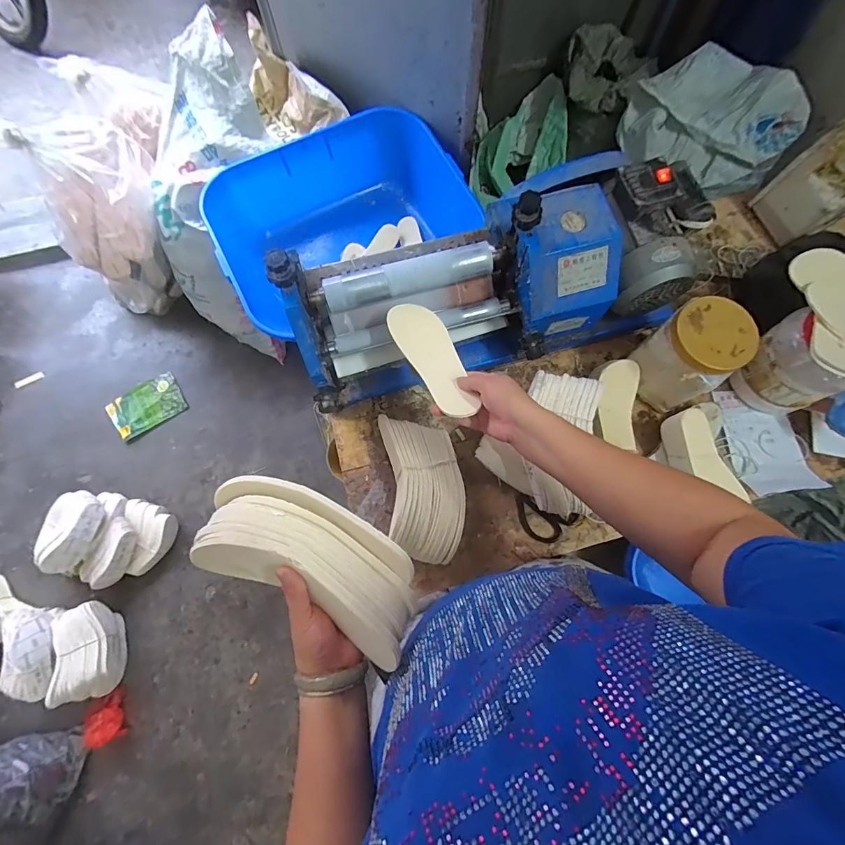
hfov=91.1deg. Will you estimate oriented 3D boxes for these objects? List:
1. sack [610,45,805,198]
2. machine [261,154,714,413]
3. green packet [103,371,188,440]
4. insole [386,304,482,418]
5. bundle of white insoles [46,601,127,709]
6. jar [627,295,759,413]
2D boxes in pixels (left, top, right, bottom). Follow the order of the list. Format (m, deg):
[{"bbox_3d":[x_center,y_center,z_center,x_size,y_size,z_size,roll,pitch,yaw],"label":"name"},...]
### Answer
[{"bbox_3d":[0.778,-0.821,1.146,0.421,0.194,0.241,42,80,12],"label":"sack"},{"bbox_3d":[0.105,-0.240,0.667,0.624,0.237,0.264,-19,75,-3],"label":"machine"},{"bbox_3d":[-0.996,-0.062,1.500,0.253,0.016,0.169,-32,76,-7],"label":"green packet"},{"bbox_3d":[0.017,-0.091,0.578,0.072,0.025,0.206,-24,59,-5],"label":"insole"},{"bbox_3d":[-0.987,0.676,1.237,0.125,0.140,0.262,-11,75,-1],"label":"bundle of white insoles"},{"bbox_3d":[0.422,-0.107,0.664,0.102,0.161,0.116,-38,77,-8],"label":"jar"}]

